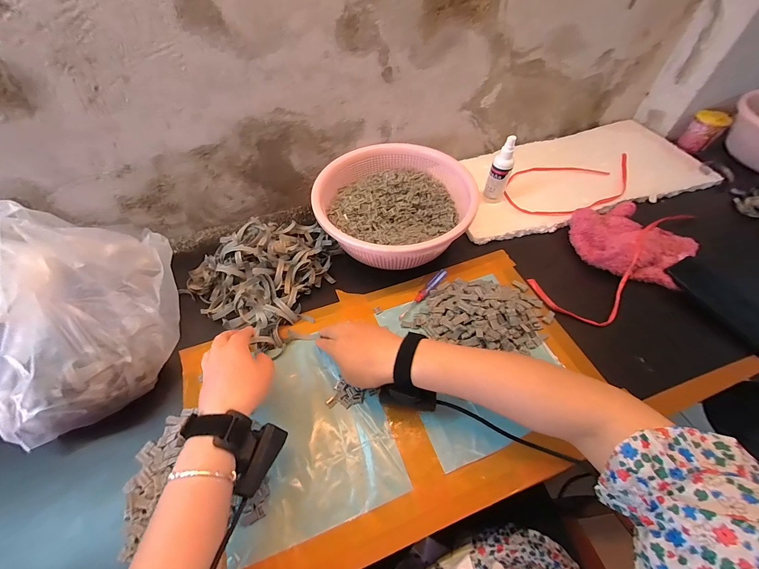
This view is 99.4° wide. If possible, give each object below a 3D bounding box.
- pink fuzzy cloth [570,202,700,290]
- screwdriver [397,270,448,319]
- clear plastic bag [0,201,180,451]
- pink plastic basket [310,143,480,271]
[{"bbox_3d":[0.415,-0.069,0.543,0.182,0.063,0.137,35,61,23],"label":"pink fuzzy cloth"},{"bbox_3d":[0.072,0.013,0.528,0.014,0.013,0.116,37,62,24],"label":"screwdriver"},{"bbox_3d":[-0.414,0.028,0.409,0.226,0.180,0.278,-13,55,-9],"label":"clear plastic bag"},{"bbox_3d":[0.023,-0.136,0.574,0.256,0.097,0.242,0,54,0],"label":"pink plastic basket"}]

